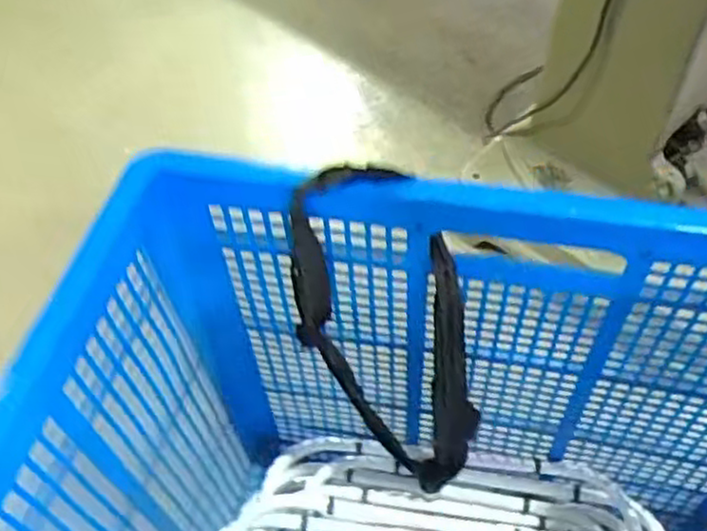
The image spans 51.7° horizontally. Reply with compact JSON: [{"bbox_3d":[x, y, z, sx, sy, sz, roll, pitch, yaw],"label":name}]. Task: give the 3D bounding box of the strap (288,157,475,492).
[{"bbox_3d":[0.039,0.083,0.736,0.181,0.468,0.074,21,58,18],"label":"strap"}]

